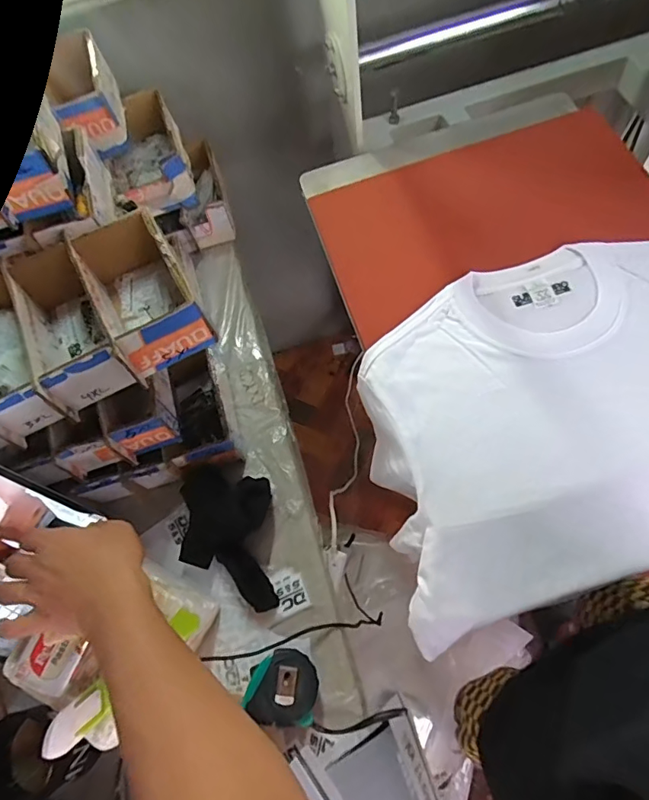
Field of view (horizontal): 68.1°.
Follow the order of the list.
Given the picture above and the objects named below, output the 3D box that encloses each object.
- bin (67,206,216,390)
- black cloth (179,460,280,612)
[{"bbox_3d":[-0.199,-0.122,0.521,0.093,0.077,0.174,-31,66,-8],"label":"bin"},{"bbox_3d":[-0.116,0.156,0.565,0.108,0.049,0.170,-7,65,3],"label":"black cloth"}]

